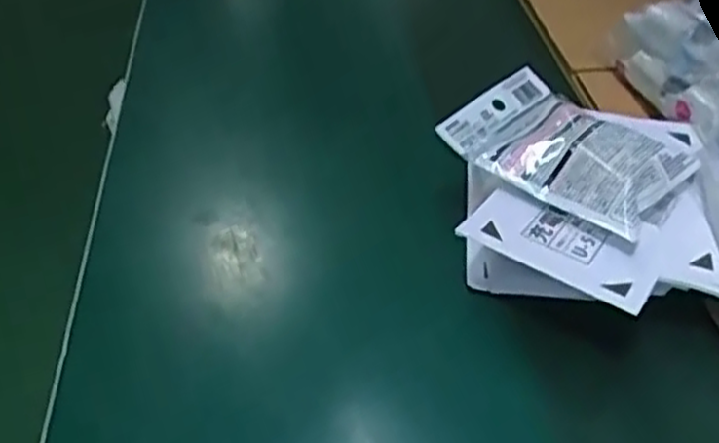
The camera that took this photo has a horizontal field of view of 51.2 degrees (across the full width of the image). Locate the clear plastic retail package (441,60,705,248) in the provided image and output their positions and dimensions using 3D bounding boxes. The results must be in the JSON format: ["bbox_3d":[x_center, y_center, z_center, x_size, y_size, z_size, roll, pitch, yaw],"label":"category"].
[{"bbox_3d":[0.128,-0.043,0.454,0.126,0.028,0.090,31,49,30],"label":"clear plastic retail package"}]

